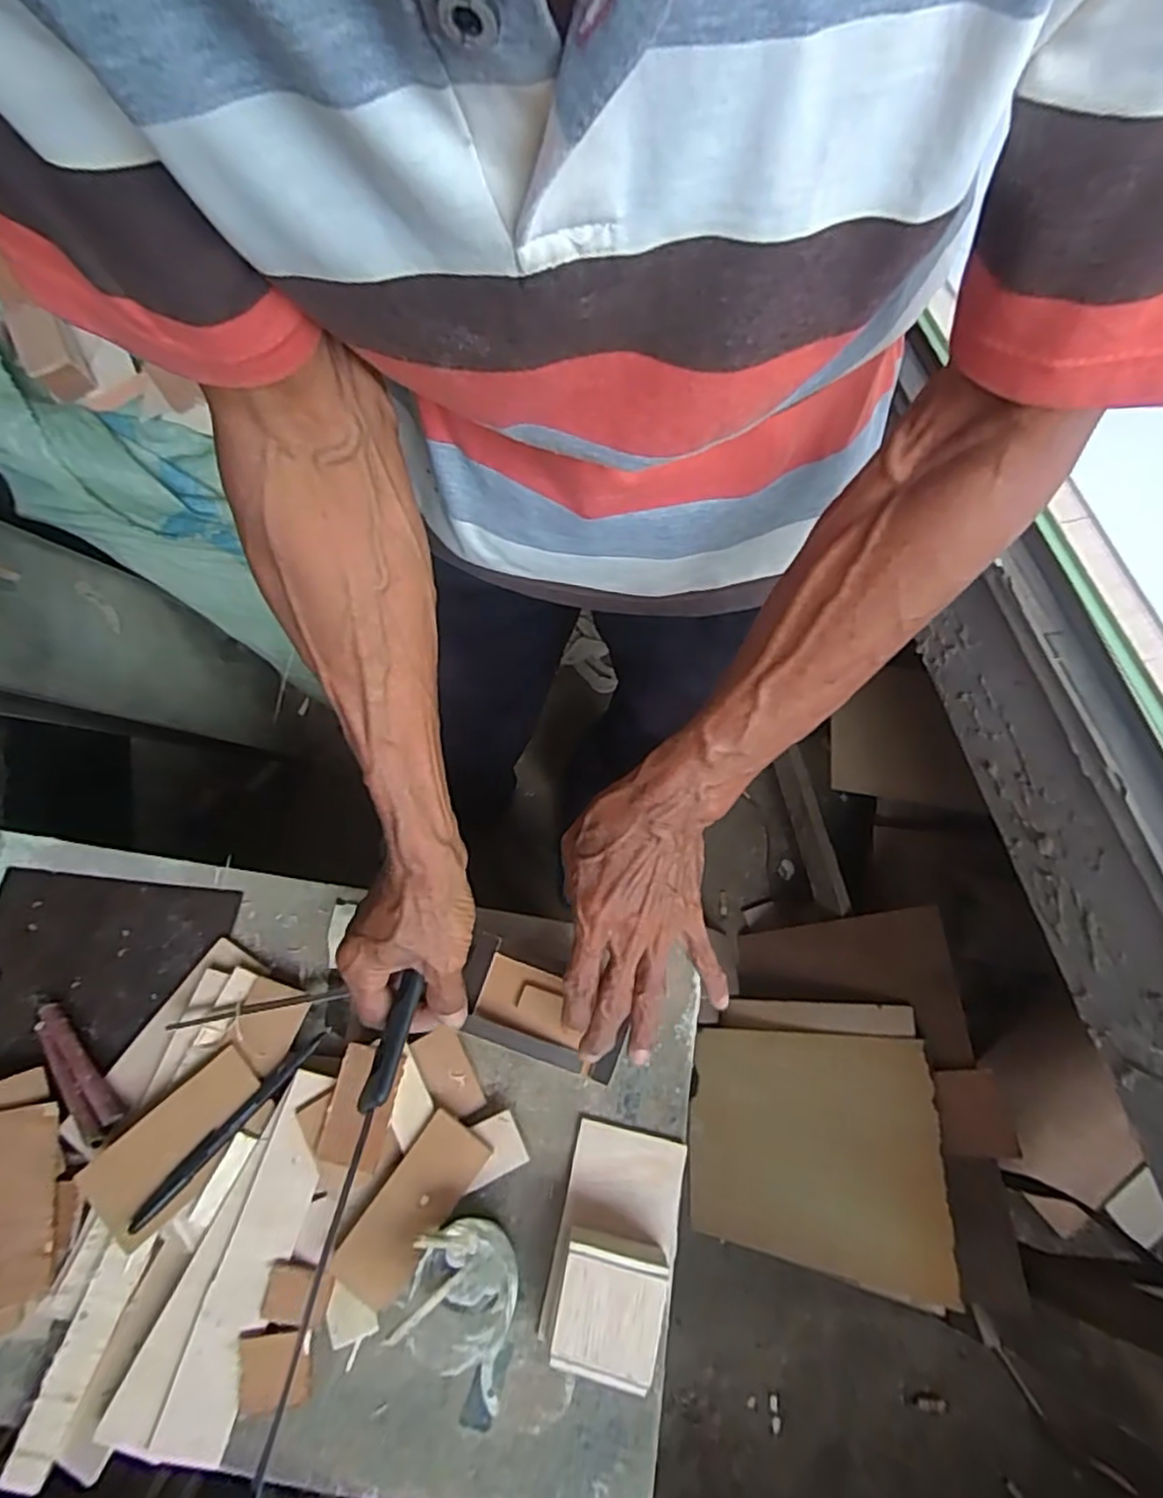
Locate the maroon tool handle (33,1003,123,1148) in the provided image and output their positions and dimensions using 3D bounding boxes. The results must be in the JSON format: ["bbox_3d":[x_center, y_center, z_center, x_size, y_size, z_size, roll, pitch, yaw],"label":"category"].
[{"bbox_3d":[-0.345,0.218,0.475,0.026,0.013,0.105,-40,73,-14],"label":"maroon tool handle"}]

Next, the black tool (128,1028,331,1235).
[{"bbox_3d":[-0.229,0.245,0.455,0.014,0.009,0.149,39,74,15],"label":"black tool"}]

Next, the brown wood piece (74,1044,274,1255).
[{"bbox_3d":[-0.259,0.255,0.451,0.108,0.007,0.060,-40,81,-21],"label":"brown wood piece"}]

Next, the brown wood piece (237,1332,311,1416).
[{"bbox_3d":[-0.188,0.380,0.426,0.041,0.011,0.039,-5,68,-1],"label":"brown wood piece"}]

